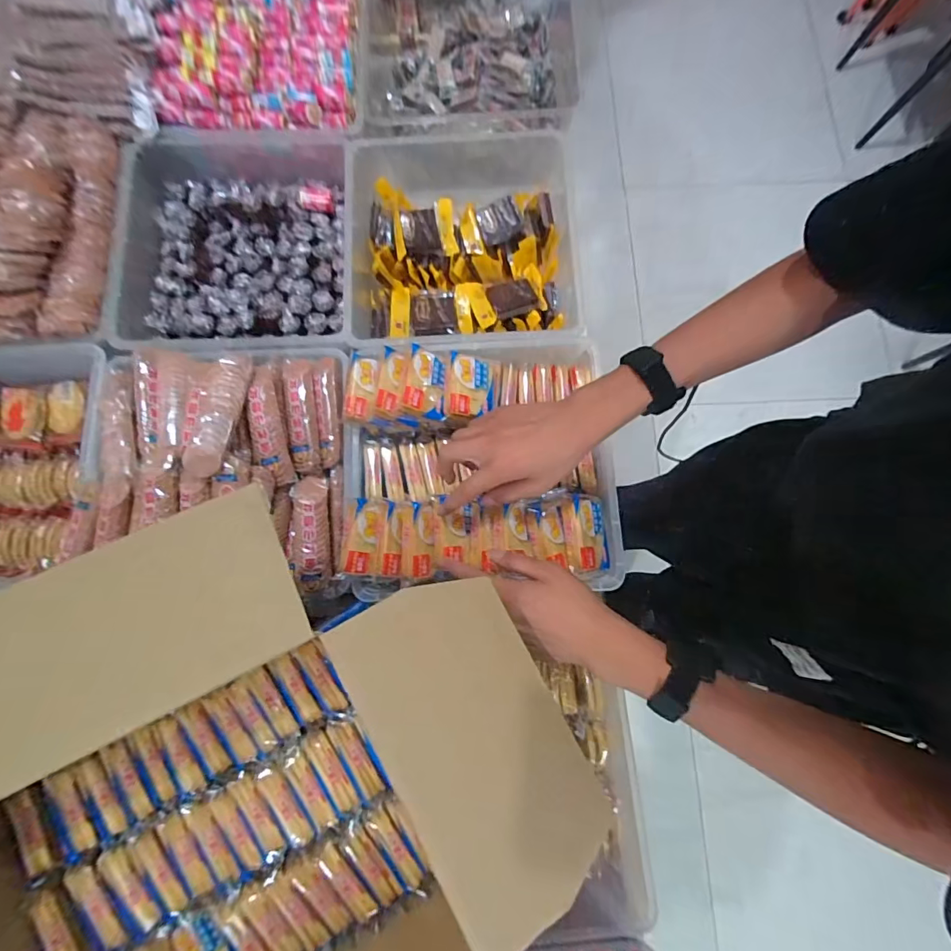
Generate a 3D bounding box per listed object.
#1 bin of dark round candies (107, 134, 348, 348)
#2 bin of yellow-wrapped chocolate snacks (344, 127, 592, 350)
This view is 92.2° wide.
[{"bbox_3d":[-0.300,-0.290,0.585,0.259,0.080,0.284,-1,79,-1],"label":"bin of dark round candies"},{"bbox_3d":[-0.024,-0.308,0.627,0.294,0.129,0.313,-1,79,-1],"label":"bin of yellow-wrapped chocolate snacks"}]

